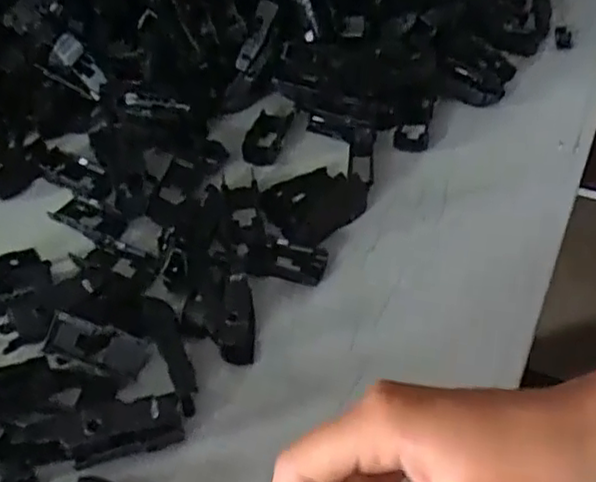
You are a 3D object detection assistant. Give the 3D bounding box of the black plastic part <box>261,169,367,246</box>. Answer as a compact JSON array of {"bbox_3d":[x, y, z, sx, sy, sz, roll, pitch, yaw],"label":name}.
[{"bbox_3d":[0.013,-0.027,0.436,0.062,0.013,0.047,-24,48,-15],"label":"black plastic part"}]

